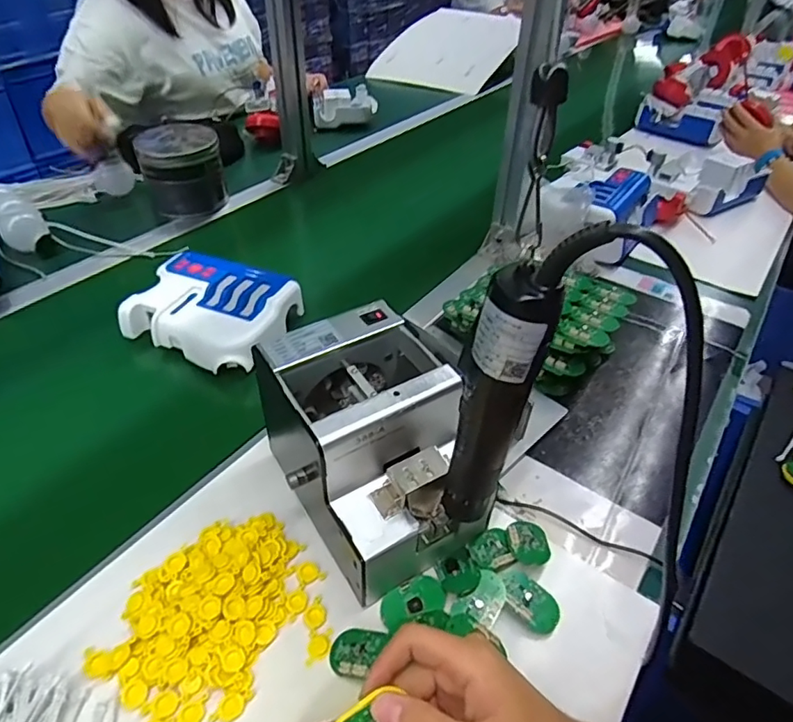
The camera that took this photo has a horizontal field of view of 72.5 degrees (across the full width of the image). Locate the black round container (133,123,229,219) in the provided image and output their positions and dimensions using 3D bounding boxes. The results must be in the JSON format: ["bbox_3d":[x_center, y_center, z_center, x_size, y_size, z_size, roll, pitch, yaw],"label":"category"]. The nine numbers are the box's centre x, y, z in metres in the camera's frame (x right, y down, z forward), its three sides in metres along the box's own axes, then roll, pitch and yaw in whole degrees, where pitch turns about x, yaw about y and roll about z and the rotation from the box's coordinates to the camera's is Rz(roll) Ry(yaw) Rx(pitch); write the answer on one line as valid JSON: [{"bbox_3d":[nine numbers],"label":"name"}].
[{"bbox_3d":[-0.354,-0.311,0.904,0.130,0.125,0.141,-16,45,-22],"label":"black round container"}]

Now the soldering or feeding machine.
[{"bbox_3d":[-0.020,0.070,0.454,0.126,0.145,0.176,-20,47,-26],"label":"soldering or feeding machine"}]

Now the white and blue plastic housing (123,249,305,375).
[{"bbox_3d":[-0.224,-0.063,0.648,0.178,0.050,0.133,16,42,12],"label":"white and blue plastic housing"}]

